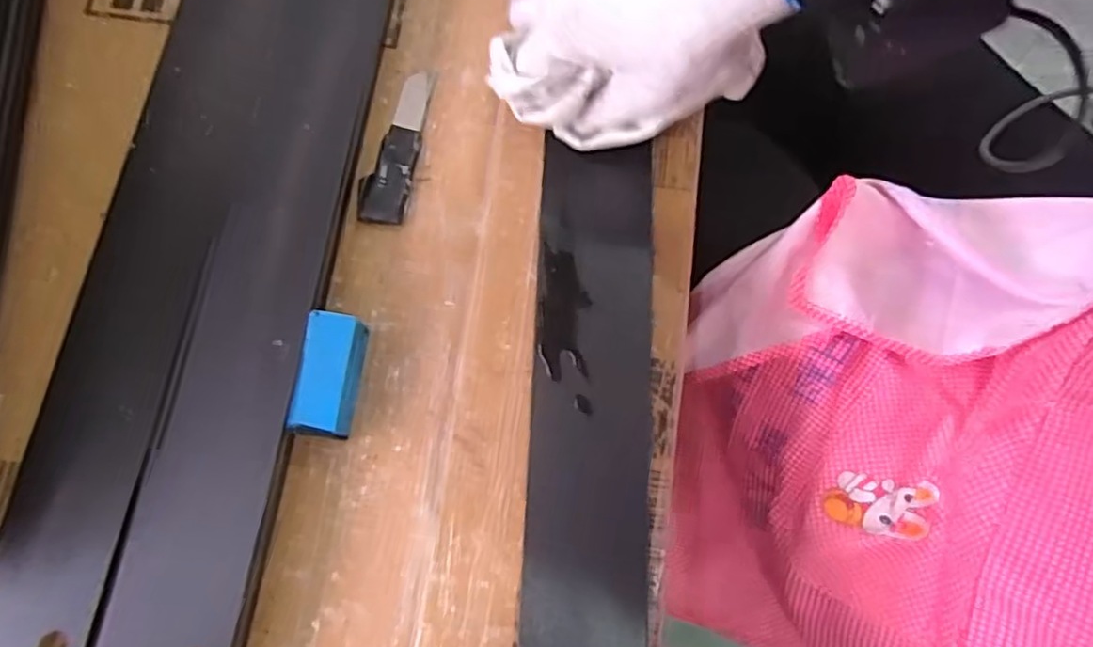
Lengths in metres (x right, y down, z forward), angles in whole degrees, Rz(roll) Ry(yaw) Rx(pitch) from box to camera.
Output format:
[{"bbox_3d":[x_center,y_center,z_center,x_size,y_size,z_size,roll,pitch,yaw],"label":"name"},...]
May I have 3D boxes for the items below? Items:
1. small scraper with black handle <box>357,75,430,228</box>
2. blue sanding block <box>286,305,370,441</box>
[{"bbox_3d":[-0.088,-0.105,0.388,0.026,0.005,0.096,10,77,1],"label":"small scraper with black handle"},{"bbox_3d":[-0.110,0.027,0.342,0.029,0.025,0.061,7,77,0],"label":"blue sanding block"}]

